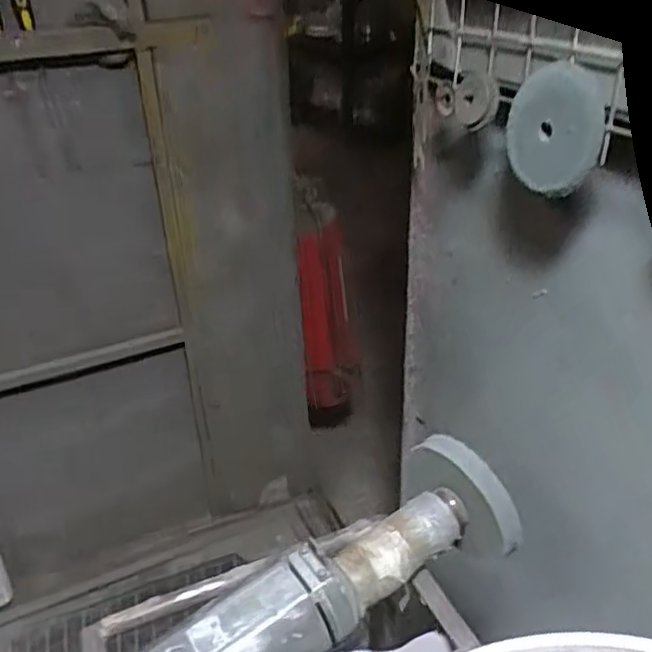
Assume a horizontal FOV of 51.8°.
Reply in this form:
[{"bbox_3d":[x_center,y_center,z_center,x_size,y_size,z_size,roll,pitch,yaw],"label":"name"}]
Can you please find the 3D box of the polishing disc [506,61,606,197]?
[{"bbox_3d":[0.208,-0.184,0.615,0.018,0.107,0.103,-6,49,-34],"label":"polishing disc"}]

